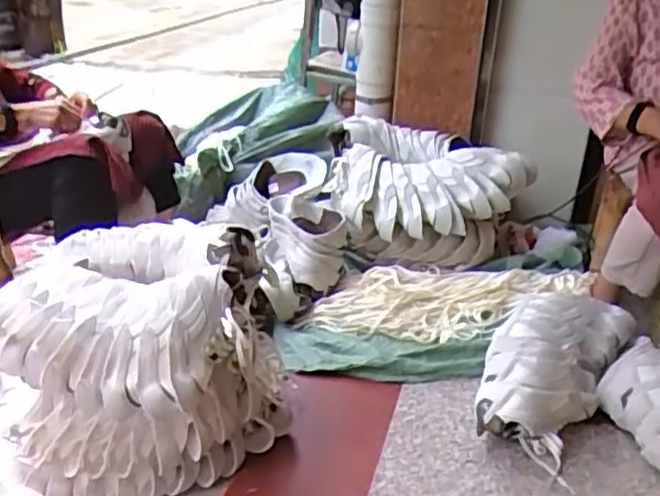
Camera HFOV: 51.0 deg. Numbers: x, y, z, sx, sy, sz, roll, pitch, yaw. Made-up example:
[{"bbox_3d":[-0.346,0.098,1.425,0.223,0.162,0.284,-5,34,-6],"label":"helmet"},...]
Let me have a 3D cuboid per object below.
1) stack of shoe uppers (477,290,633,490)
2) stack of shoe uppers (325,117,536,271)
[{"bbox_3d":[0.411,0.226,1.305,0.226,0.146,0.391,17,33,26],"label":"stack of shoe uppers"},{"bbox_3d":[0.220,-0.117,1.713,0.498,0.256,0.224,13,29,20],"label":"stack of shoe uppers"}]

